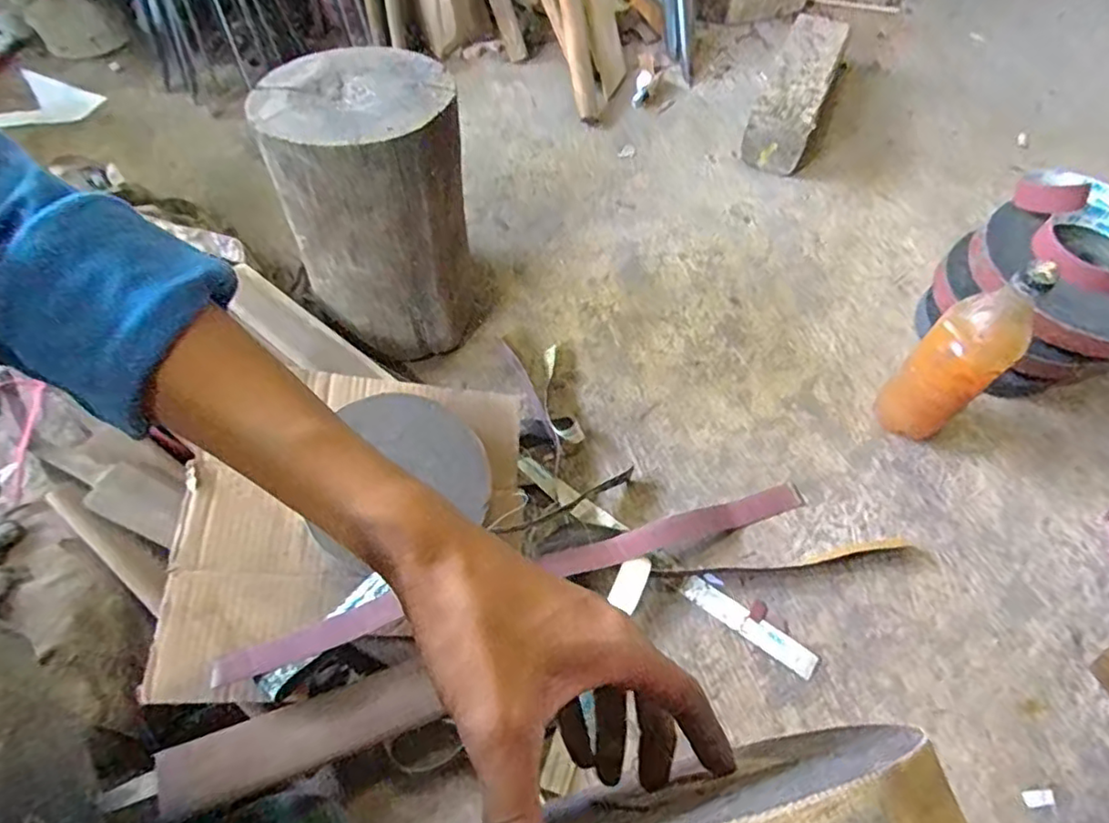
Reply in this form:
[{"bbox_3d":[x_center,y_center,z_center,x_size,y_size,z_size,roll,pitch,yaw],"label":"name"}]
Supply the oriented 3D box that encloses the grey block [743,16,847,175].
[{"bbox_3d":[0.406,-0.535,1.054,0.096,0.107,0.315,23,60,12],"label":"grey block"}]

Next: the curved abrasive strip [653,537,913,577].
[{"bbox_3d":[0.255,0.163,0.689,0.294,0.018,0.017,-7,59,-6],"label":"curved abrasive strip"}]

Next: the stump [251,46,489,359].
[{"bbox_3d":[-0.207,-0.238,0.752,0.196,0.292,0.225,-13,60,-10],"label":"stump"}]

